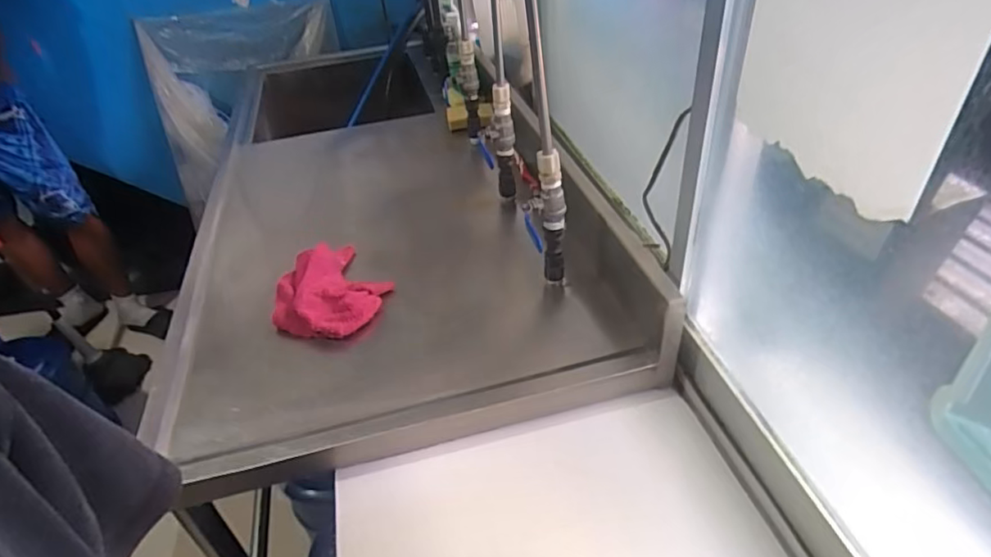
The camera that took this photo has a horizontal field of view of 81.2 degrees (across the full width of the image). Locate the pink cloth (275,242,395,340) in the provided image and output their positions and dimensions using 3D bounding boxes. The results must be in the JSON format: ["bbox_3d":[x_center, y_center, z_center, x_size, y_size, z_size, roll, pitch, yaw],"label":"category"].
[{"bbox_3d":[-0.241,0.017,0.834,0.161,0.041,0.192,-21,41,-19],"label":"pink cloth"}]

